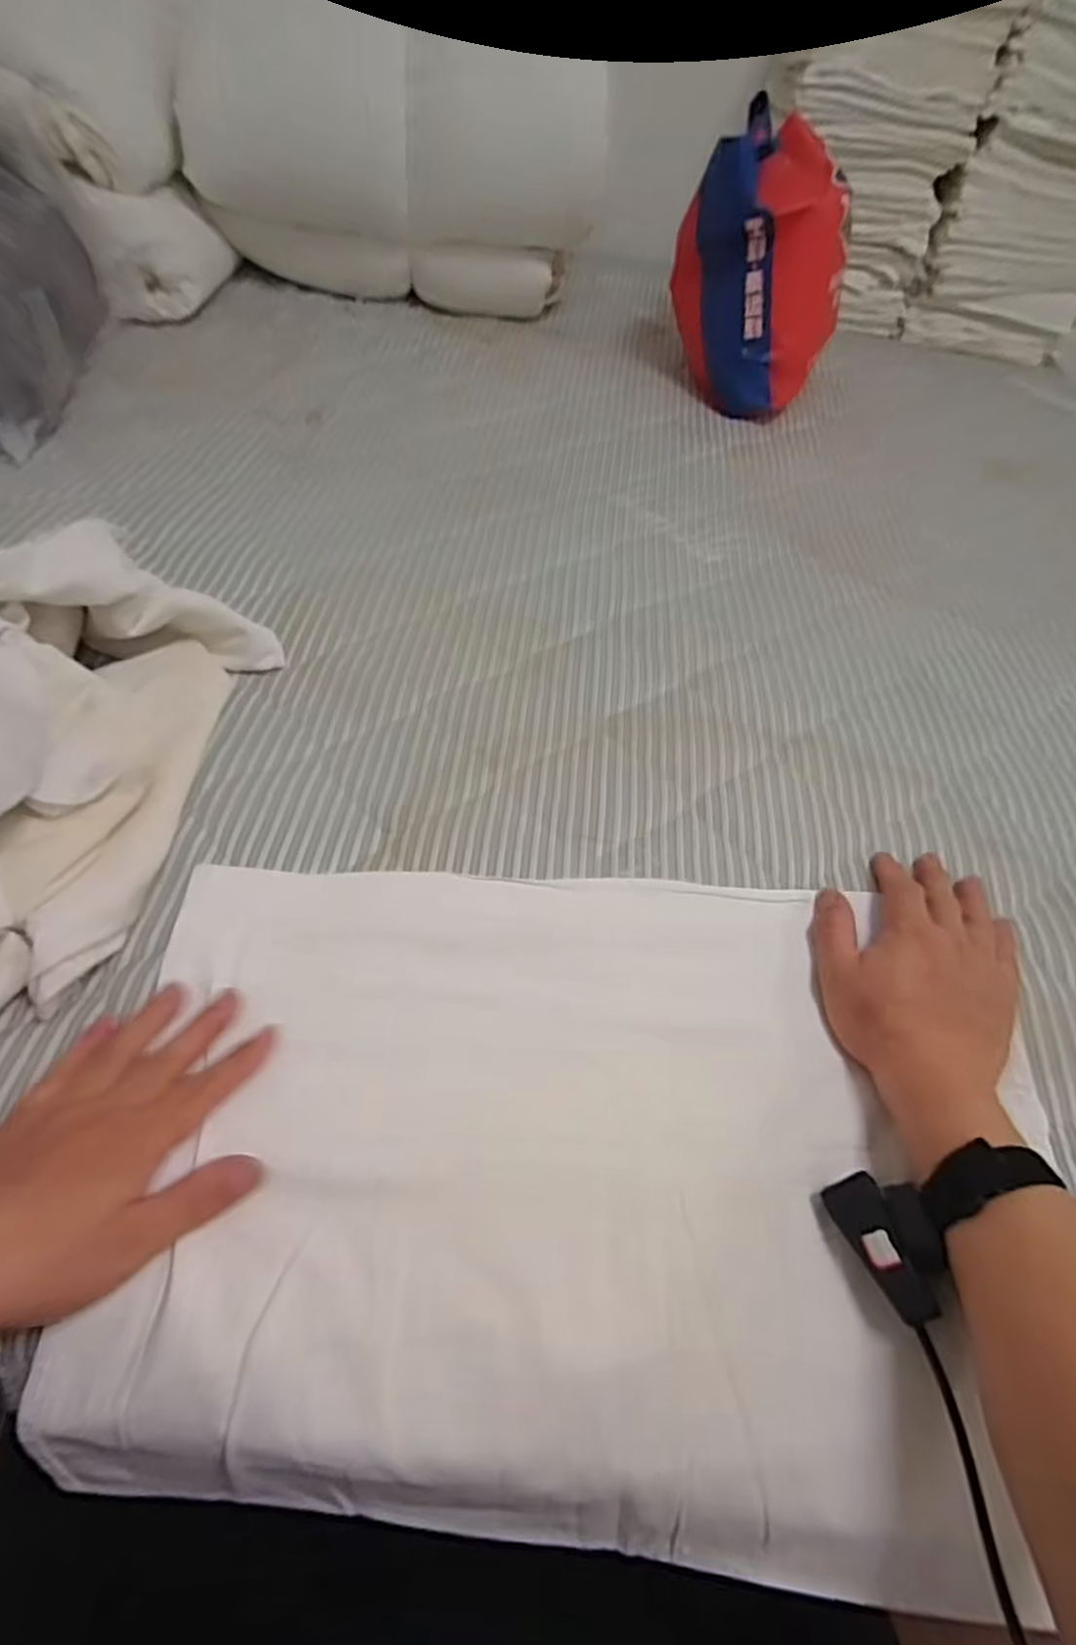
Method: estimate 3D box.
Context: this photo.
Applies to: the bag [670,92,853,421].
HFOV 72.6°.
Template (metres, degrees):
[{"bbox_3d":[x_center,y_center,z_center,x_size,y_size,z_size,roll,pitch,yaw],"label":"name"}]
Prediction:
[{"bbox_3d":[0.312,-0.761,1.018,0.201,0.292,0.171,31,55,17],"label":"bag"}]

